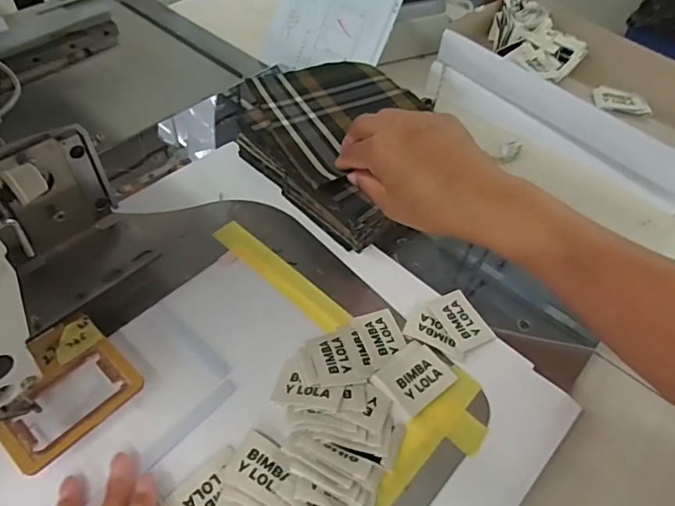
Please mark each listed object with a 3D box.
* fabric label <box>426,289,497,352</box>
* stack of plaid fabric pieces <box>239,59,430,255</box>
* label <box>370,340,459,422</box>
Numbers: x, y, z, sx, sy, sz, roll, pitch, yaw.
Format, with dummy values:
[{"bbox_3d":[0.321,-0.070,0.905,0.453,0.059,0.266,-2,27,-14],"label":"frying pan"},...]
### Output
[{"bbox_3d":[0.097,0.051,0.392,0.034,0.004,0.049,-21,54,-20],"label":"fabric label"},{"bbox_3d":[0.007,-0.107,0.487,0.158,0.054,0.198,-29,58,-27],"label":"stack of plaid fabric pieces"},{"bbox_3d":[0.055,0.088,0.354,0.052,0.007,0.039,-34,59,-28],"label":"label"}]

